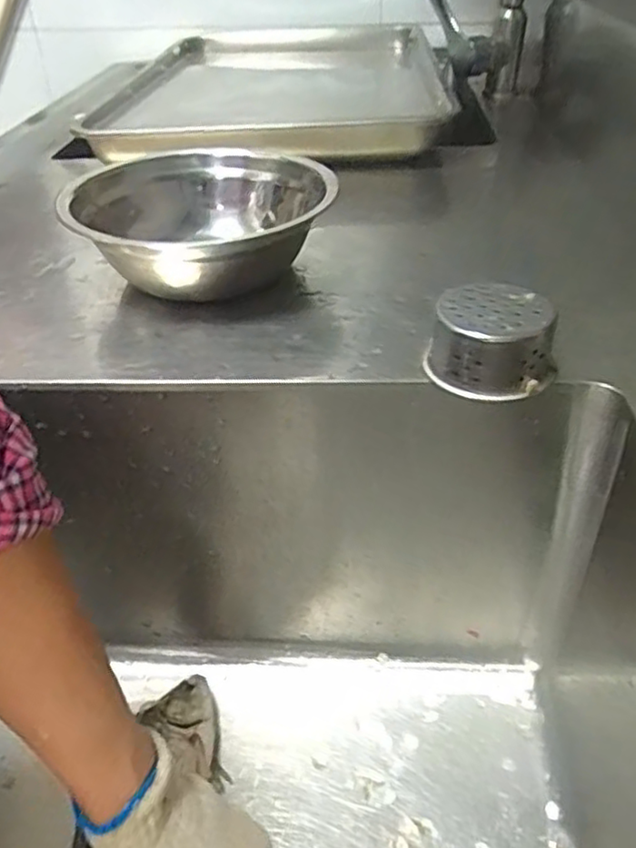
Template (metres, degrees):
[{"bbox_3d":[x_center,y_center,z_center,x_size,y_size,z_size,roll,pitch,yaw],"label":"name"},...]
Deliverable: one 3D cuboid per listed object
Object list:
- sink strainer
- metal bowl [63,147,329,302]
[{"bbox_3d":[0.096,-0.047,0.368,0.070,0.041,0.062,5,38,9],"label":"sink strainer"},{"bbox_3d":[-0.084,-0.142,0.488,0.176,0.072,0.176,-1,38,1],"label":"metal bowl"}]

